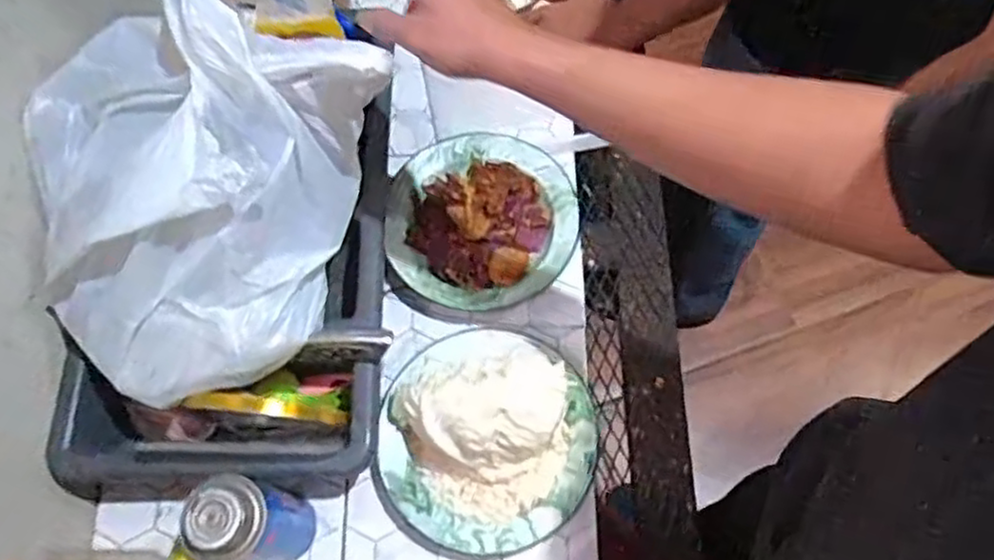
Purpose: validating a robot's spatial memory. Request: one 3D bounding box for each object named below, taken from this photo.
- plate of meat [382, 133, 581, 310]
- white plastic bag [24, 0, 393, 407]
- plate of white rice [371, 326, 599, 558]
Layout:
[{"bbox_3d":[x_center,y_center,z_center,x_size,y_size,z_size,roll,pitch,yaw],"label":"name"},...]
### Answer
[{"bbox_3d":[-0.016,-0.067,0.787,0.201,0.059,0.201,-1,69,2],"label":"plate of meat"},{"bbox_3d":[-0.275,-0.089,0.598,0.280,0.190,0.305,32,73,14],"label":"white plastic bag"},{"bbox_3d":[-0.005,0.140,0.670,0.192,0.103,0.211,-1,69,2],"label":"plate of white rice"}]

